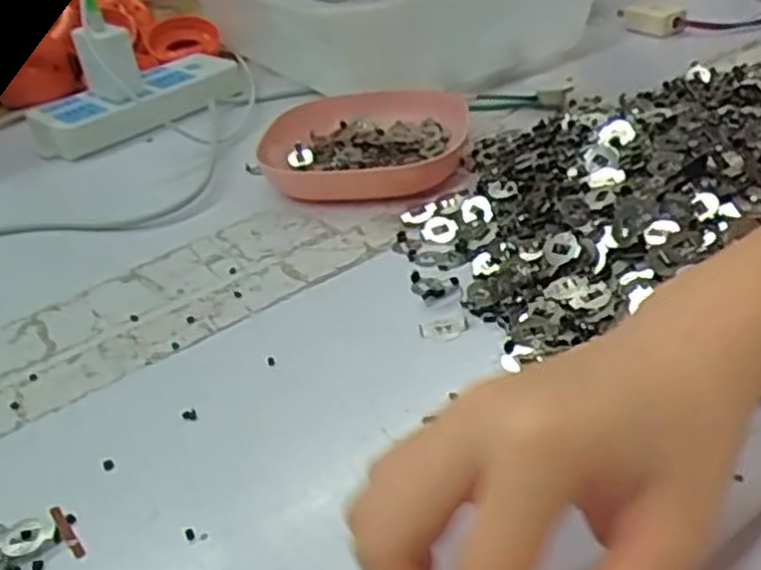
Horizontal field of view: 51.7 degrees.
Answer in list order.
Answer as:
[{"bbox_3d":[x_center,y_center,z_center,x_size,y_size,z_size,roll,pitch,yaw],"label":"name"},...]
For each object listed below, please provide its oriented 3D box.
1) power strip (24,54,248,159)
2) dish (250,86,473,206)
[{"bbox_3d":[-0.195,-0.149,0.639,0.174,0.032,0.068,-28,38,-28],"label":"power strip"},{"bbox_3d":[-0.012,-0.093,0.521,0.134,0.027,0.138,-3,33,7],"label":"dish"}]

